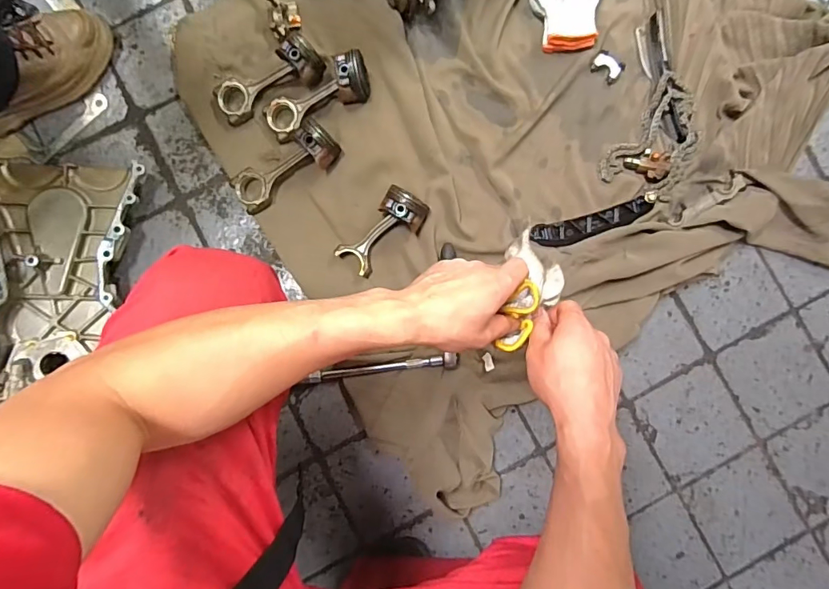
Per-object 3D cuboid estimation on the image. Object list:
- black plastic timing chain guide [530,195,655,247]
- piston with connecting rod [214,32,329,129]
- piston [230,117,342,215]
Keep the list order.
[{"bbox_3d":[0.285,-0.114,0.742,0.191,0.013,0.043,-18,90,0],"label":"black plastic timing chain guide"},{"bbox_3d":[-0.233,-0.344,0.729,0.183,0.057,0.075,-24,90,0],"label":"piston with connecting rod"},{"bbox_3d":[-0.206,-0.201,0.726,0.177,0.057,0.081,-38,90,0],"label":"piston"}]

